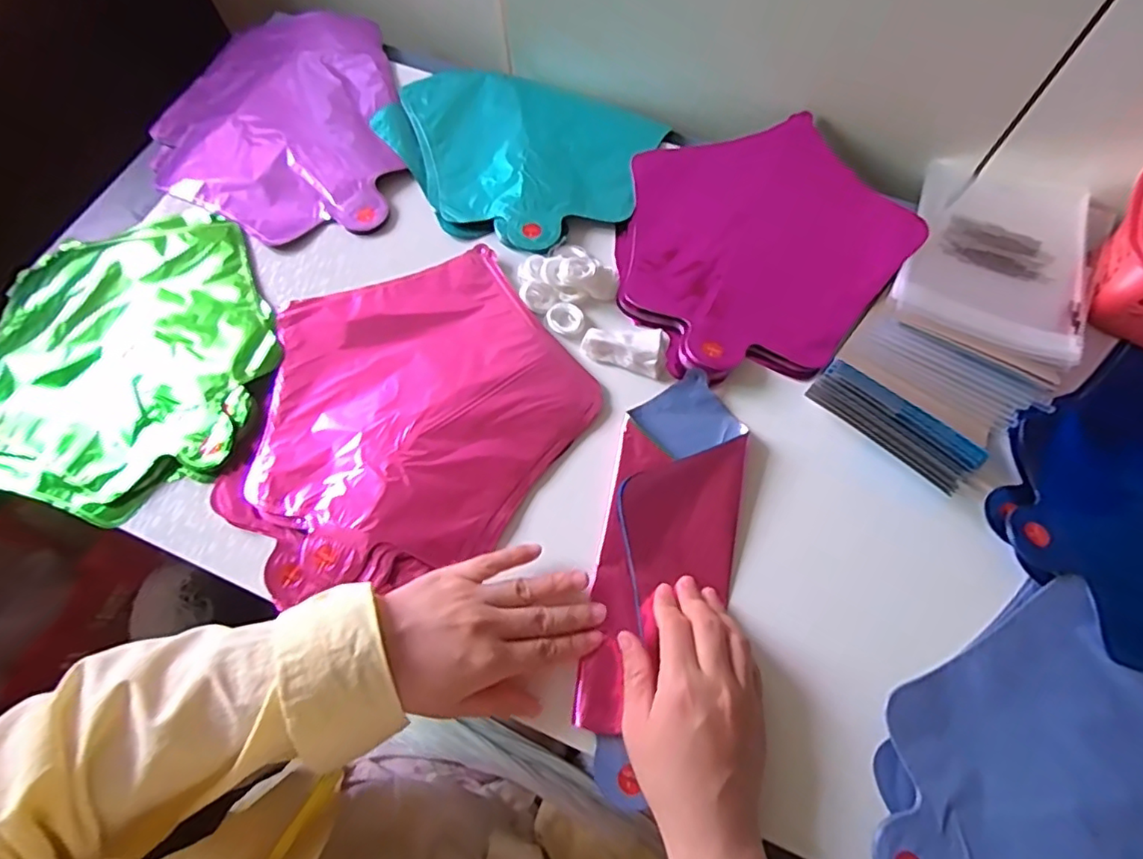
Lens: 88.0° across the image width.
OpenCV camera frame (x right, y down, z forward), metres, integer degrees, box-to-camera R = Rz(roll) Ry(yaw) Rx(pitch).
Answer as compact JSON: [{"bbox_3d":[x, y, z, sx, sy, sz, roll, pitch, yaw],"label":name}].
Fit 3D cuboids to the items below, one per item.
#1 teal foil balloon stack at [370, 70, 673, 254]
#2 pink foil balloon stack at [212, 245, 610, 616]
[{"bbox_3d":[-0.059,-0.247,0.524,0.245,0.017,0.183,20,68,8],"label":"teal foil balloon stack"},{"bbox_3d":[-0.125,-0.013,0.423,0.249,0.009,0.225,-35,71,-14],"label":"pink foil balloon stack"}]

